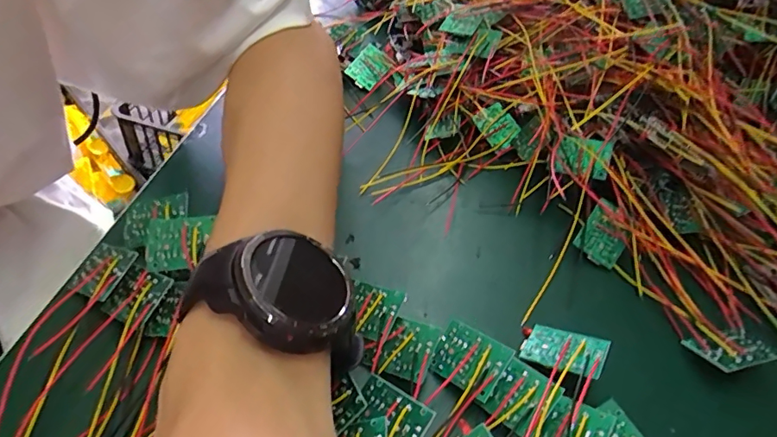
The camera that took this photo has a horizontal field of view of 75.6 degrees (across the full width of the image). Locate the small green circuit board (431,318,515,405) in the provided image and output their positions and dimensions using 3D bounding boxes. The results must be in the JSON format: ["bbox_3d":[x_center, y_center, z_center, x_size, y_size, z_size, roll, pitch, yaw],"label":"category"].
[{"bbox_3d":[0.037,0.064,0.228,0.033,0.004,0.026,20,70,41],"label":"small green circuit board"}]

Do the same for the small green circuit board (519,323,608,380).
[{"bbox_3d":[0.082,0.062,0.237,0.036,0.004,0.025,7,30,31],"label":"small green circuit board"}]

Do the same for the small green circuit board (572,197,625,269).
[{"bbox_3d":[0.128,0.009,0.295,0.025,0.005,0.034,32,80,13],"label":"small green circuit board"}]

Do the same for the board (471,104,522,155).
[{"bbox_3d":[0.078,-0.066,0.359,0.025,0.007,0.031,-41,89,-5],"label":"board"}]

